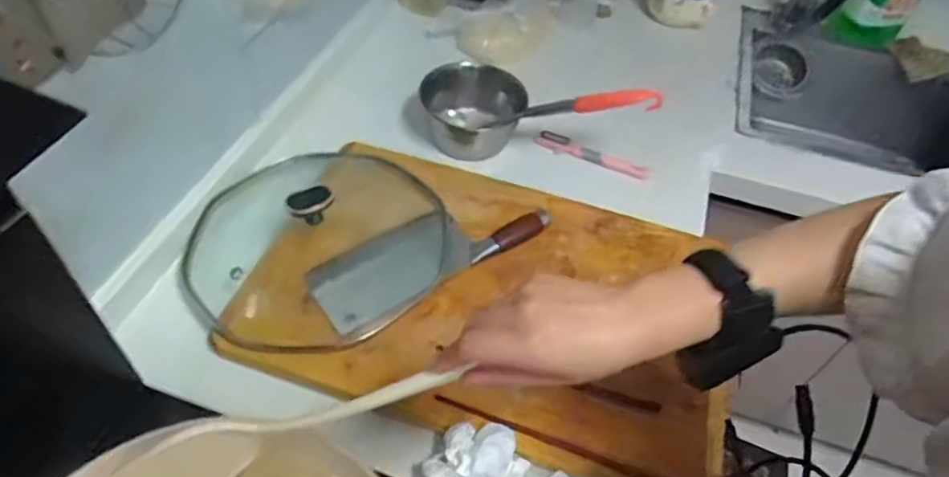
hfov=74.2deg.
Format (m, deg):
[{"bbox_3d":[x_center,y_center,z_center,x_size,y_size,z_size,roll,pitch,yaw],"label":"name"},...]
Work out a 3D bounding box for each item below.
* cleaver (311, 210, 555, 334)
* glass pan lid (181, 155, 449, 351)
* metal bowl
[{"bbox_3d":[-0.052,0.010,0.764,0.295,0.017,0.101,-27,57,-26],"label":"cleaver"},{"bbox_3d":[-0.181,-0.007,0.743,0.266,0.082,0.295,38,56,25],"label":"glass pan lid"},{"bbox_3d":[-0.008,-0.187,0.914,0.142,0.098,0.142,11,49,4],"label":"metal bowl"}]

